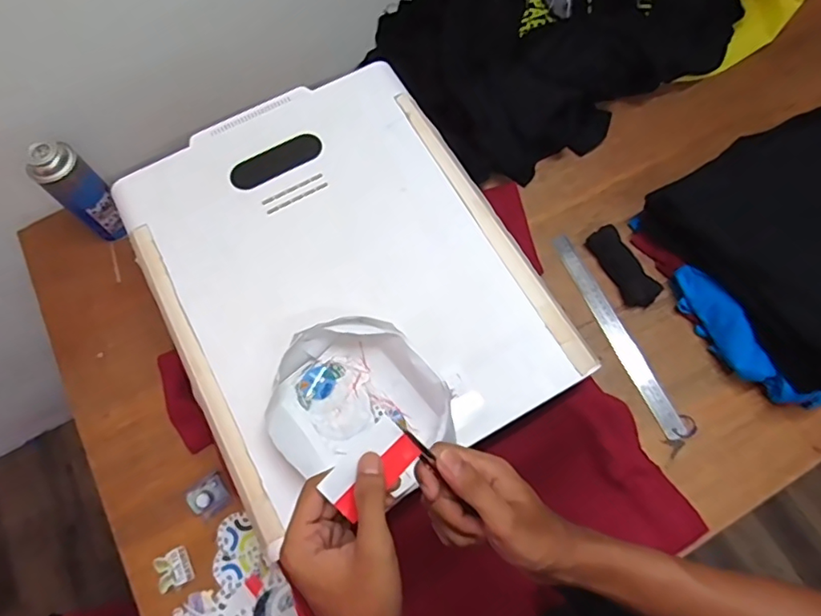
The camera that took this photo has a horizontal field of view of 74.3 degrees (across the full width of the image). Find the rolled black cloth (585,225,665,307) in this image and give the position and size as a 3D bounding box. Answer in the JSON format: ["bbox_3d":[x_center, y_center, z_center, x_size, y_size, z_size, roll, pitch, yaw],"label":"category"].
[{"bbox_3d":[0.308,-0.063,0.779,0.043,0.032,0.130,-25,70,-8],"label":"rolled black cloth"}]

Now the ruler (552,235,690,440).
[{"bbox_3d":[0.288,0.032,0.763,0.030,0.006,0.316,-27,70,4],"label":"ruler"}]

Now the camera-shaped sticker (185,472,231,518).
[{"bbox_3d":[-0.257,0.241,0.691,0.048,0.009,0.042,-34,71,-11],"label":"camera-shaped sticker"}]

